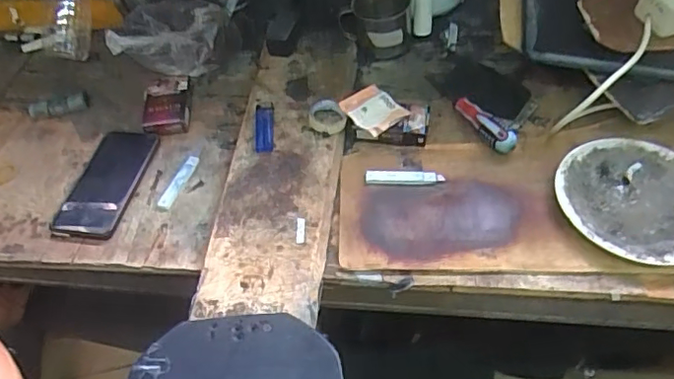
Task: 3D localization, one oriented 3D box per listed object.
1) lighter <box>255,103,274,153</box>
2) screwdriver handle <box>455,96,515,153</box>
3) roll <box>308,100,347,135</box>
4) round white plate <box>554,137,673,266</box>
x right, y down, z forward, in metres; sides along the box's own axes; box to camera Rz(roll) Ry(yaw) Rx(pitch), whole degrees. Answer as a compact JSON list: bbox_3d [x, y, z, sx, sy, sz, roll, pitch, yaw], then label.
[{"bbox_3d":[-0.094,-0.081,0.713,0.023,0.013,0.078,-5,52,1],"label":"lighter"},{"bbox_3d":[0.187,-0.082,0.700,0.025,0.033,0.097,-28,54,-16],"label":"screwdriver handle"},{"bbox_3d":[-0.013,-0.093,0.713,0.045,0.016,0.054,-11,52,-4],"label":"roll"},{"bbox_3d":[0.341,0.012,0.624,0.171,0.020,0.166,-3,52,3],"label":"round white plate"}]

